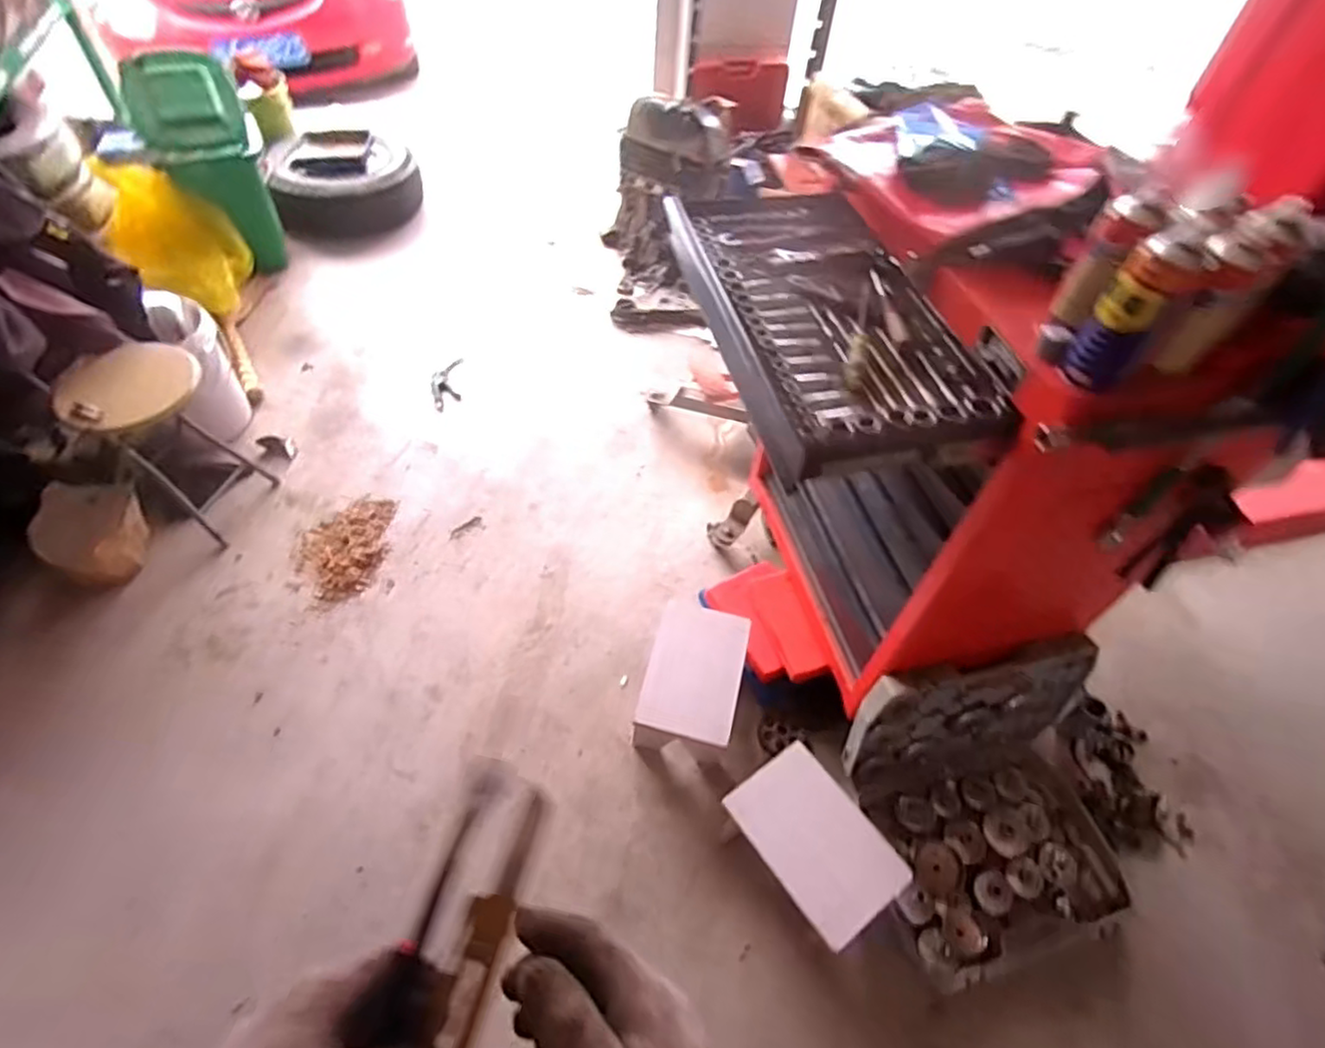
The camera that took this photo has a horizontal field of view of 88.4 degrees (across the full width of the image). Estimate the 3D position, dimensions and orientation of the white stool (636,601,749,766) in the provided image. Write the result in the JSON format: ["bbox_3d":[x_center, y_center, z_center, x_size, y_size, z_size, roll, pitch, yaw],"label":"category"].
[{"bbox_3d":[0.066,0.361,1.528,0.195,0.211,0.277,13,52,6],"label":"white stool"}]

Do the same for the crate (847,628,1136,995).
[{"bbox_3d":[0.688,0.544,1.331,0.548,0.362,0.456,-11,54,-13],"label":"crate"}]

